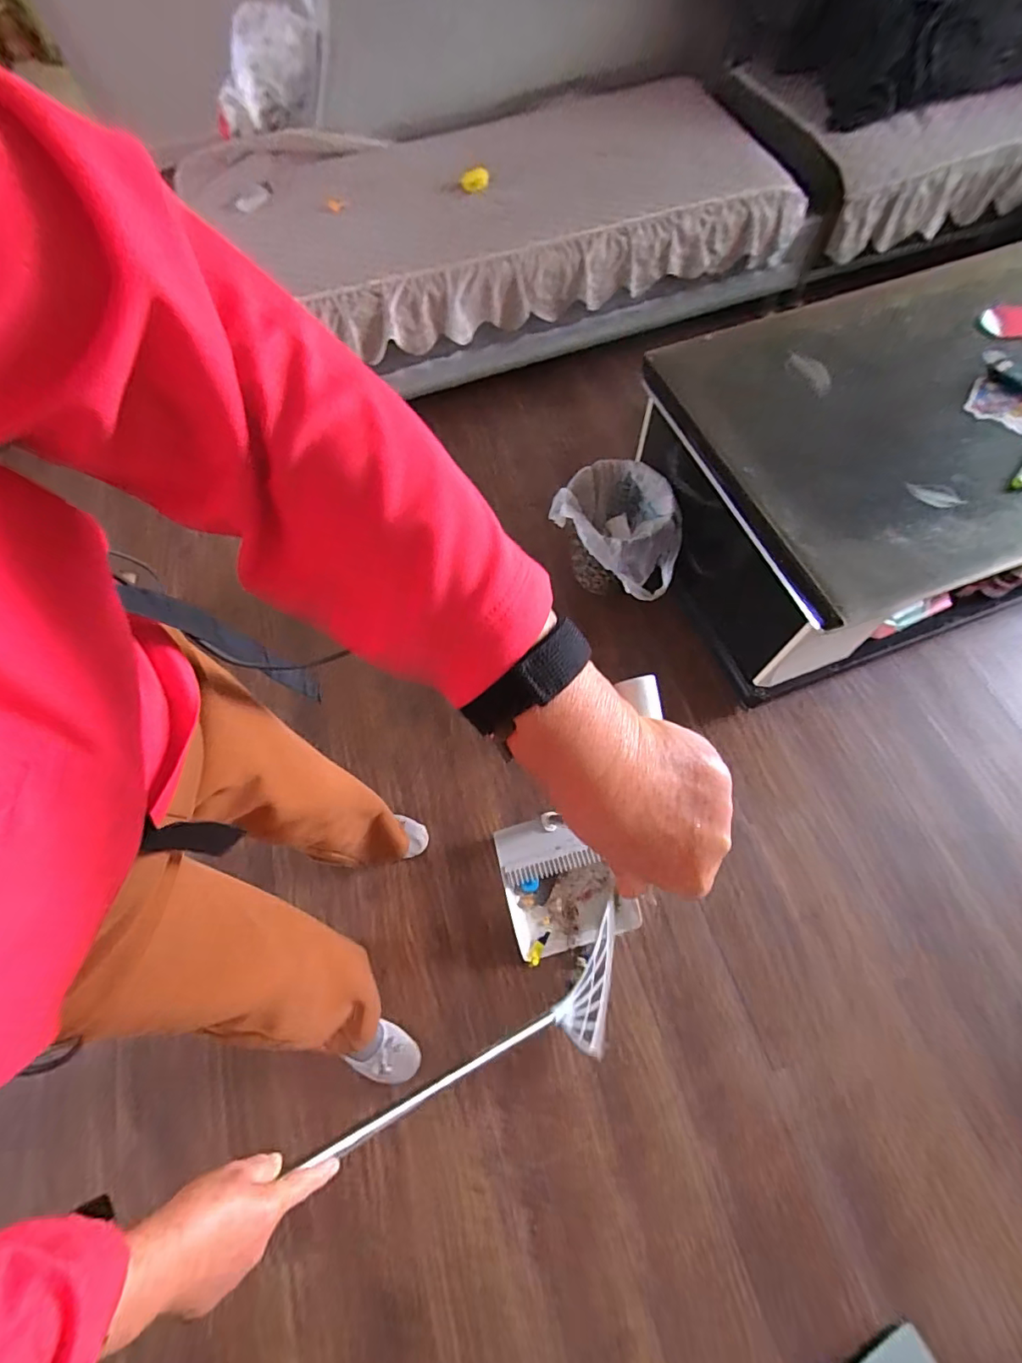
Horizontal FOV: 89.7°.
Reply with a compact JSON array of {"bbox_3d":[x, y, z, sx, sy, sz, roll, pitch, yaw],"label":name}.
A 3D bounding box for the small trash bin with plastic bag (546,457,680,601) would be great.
[{"bbox_3d":[0.249,-0.362,1.244,0.248,0.214,0.285,-10,65,-1],"label":"small trash bin with plastic bag"}]

